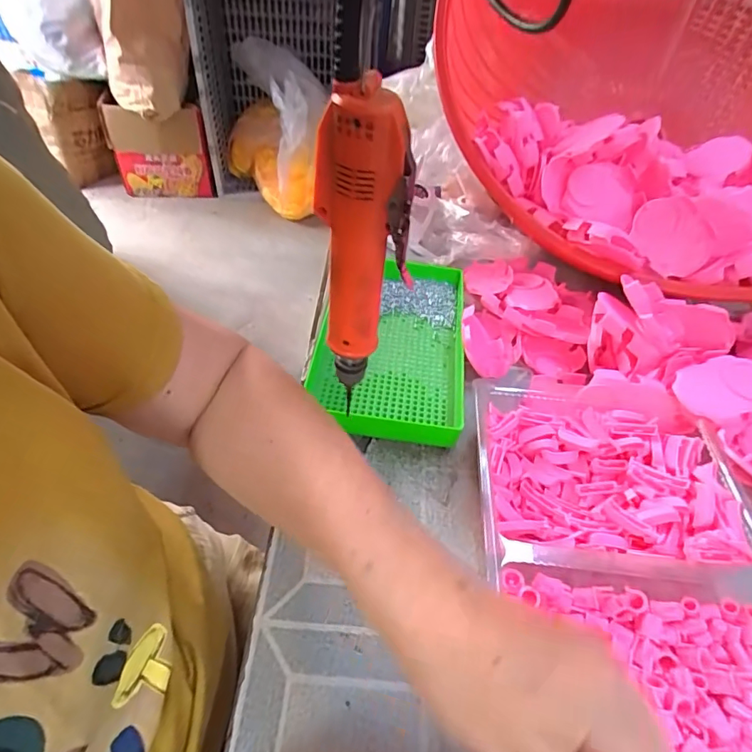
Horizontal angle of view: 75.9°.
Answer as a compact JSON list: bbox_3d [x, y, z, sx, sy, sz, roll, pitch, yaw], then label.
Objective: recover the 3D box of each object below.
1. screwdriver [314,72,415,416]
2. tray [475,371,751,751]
[{"bbox_3d":[-0.008,-0.065,0.281,0.038,0.184,0.036,-21,53,-22],"label":"screwdriver"},{"bbox_3d":[0.196,0.139,0.353,0.220,0.049,0.322,4,48,-1],"label":"tray"}]

